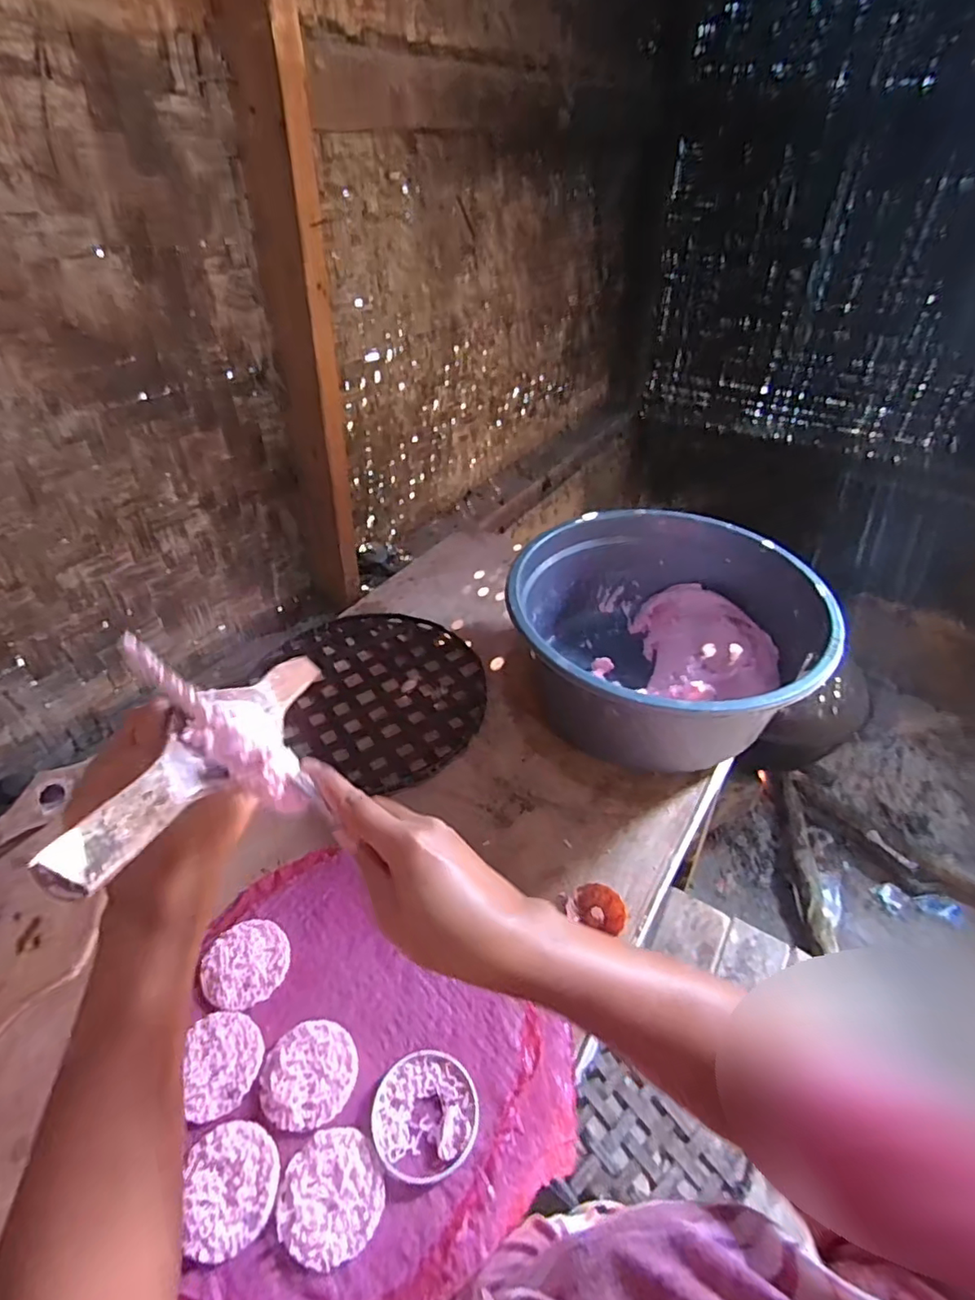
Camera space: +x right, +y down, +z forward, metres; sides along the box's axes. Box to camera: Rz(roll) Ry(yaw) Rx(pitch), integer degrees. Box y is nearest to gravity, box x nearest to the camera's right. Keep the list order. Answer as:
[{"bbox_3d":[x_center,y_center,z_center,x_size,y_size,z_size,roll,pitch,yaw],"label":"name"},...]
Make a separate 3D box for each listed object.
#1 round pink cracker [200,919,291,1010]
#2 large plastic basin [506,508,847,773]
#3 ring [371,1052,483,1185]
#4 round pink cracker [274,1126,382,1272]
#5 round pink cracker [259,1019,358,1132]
[{"bbox_3d":[-0.240,0.310,0.586,0.079,0.012,0.079,0,41,0],"label":"round pink cracker"},{"bbox_3d":[0.237,-0.015,0.841,0.397,0.195,0.408,1,41,0],"label":"large plastic basin"},{"bbox_3d":[-0.053,0.392,0.500,0.090,0.007,0.090,0,41,0],"label":"ring"},{"bbox_3d":[-0.123,0.424,0.459,0.077,0.006,0.079,0,41,0],"label":"round pink cracker"},{"bbox_3d":[-0.158,0.372,0.519,0.080,0.007,0.078,0,41,0],"label":"round pink cracker"}]

